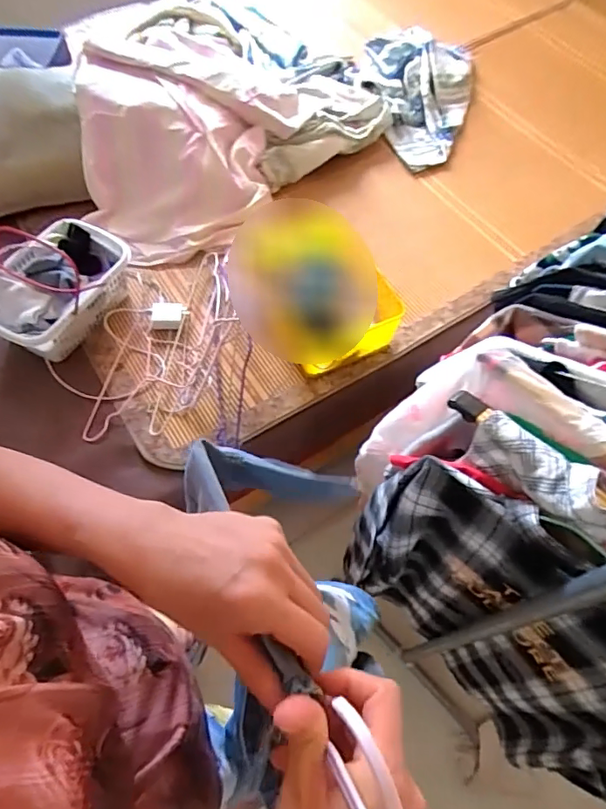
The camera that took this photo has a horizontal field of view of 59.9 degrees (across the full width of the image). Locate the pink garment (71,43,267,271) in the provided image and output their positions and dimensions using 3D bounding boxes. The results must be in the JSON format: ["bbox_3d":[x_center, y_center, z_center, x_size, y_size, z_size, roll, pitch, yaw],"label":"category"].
[{"bbox_3d":[-0.291,-0.558,1.170,0.397,0.233,0.415,-8,61,-4],"label":"pink garment"}]

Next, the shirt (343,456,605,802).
[{"bbox_3d":[0.238,0.293,0.691,0.067,0.539,0.432,-37,67,-18],"label":"shirt"}]

